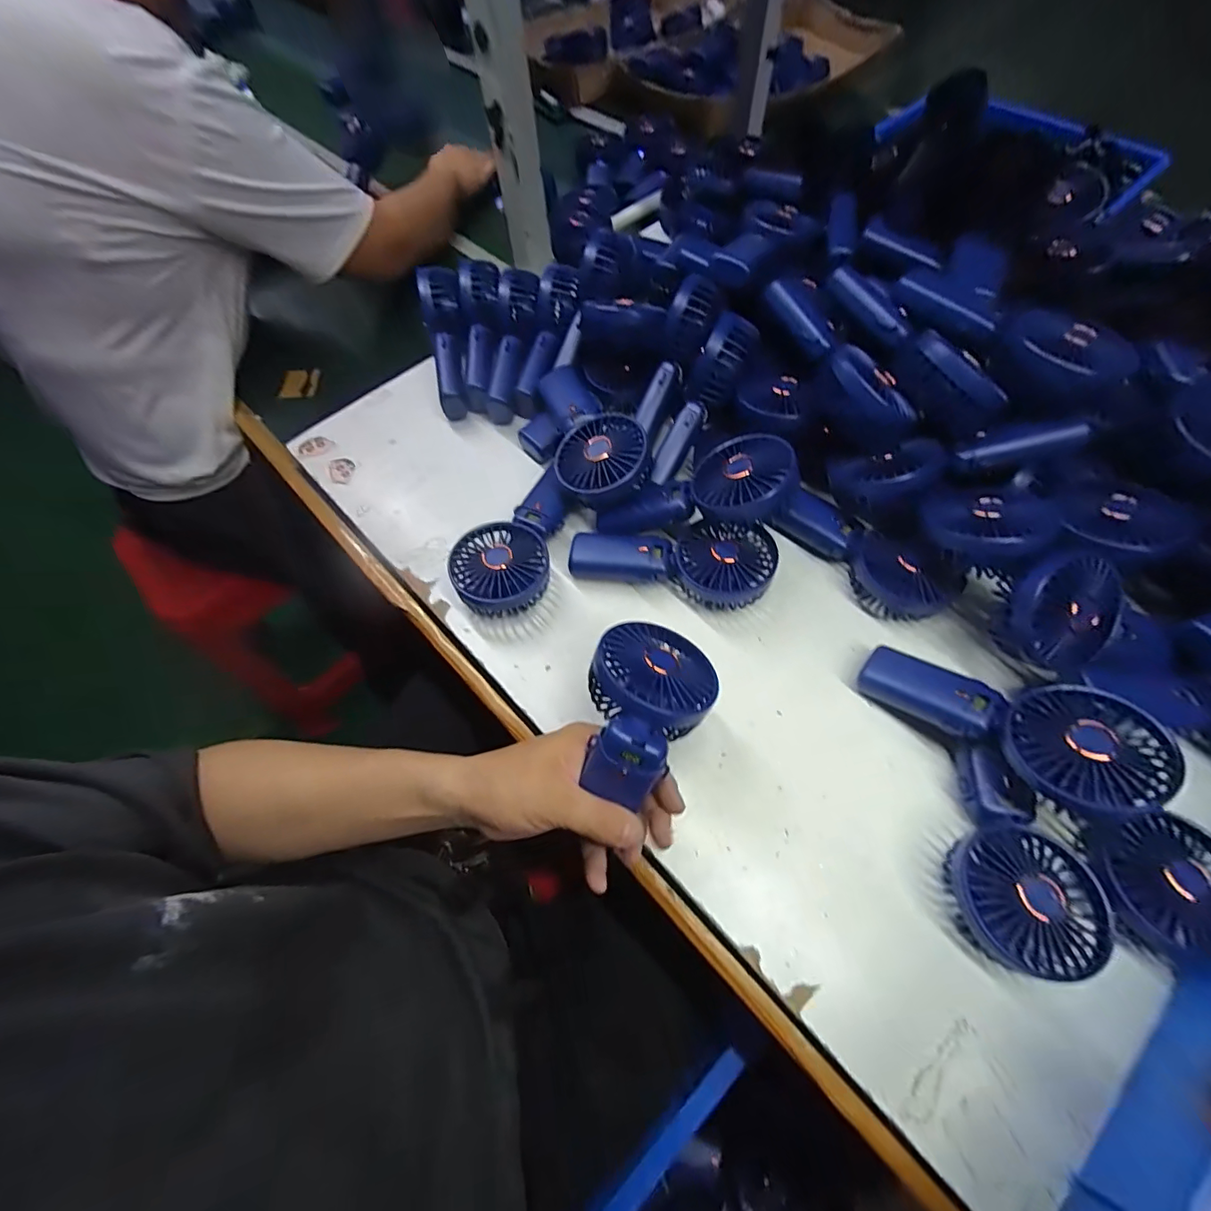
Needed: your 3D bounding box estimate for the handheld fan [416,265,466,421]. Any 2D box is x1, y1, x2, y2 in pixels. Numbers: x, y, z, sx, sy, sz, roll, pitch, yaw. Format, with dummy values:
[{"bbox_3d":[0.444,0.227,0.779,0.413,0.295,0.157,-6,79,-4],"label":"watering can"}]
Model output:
[{"bbox_3d":[-0.175,-0.289,0.570,0.047,0.046,0.168,-10,78,-4],"label":"handheld fan"}]

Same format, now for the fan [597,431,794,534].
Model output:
[{"bbox_3d":[0.078,-0.097,0.459,0.178,0.038,0.087,-11,58,29],"label":"fan"}]

